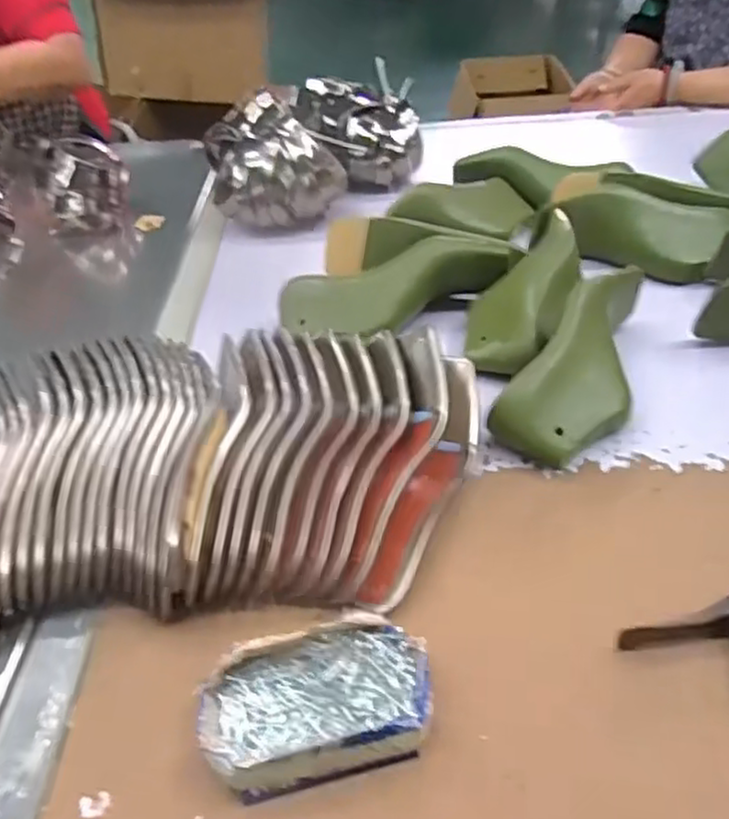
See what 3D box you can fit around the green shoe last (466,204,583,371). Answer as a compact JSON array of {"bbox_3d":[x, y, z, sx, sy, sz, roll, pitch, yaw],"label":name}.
[{"bbox_3d":[0.158,-0.118,0.695,0.092,0.060,0.210,12,43,18],"label":"green shoe last"}]

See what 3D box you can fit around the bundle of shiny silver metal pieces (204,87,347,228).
[{"bbox_3d":[-0.119,-0.335,0.940,0.173,0.115,0.178,-10,41,-8],"label":"bundle of shiny silver metal pieces"}]

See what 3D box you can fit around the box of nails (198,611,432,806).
[{"bbox_3d":[-0.027,0.169,0.410,0.129,0.029,0.085,-10,39,-8],"label":"box of nails"}]

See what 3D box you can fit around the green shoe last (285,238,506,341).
[{"bbox_3d":[0.029,-0.123,0.695,0.223,0.063,0.064,-12,40,-11],"label":"green shoe last"}]

